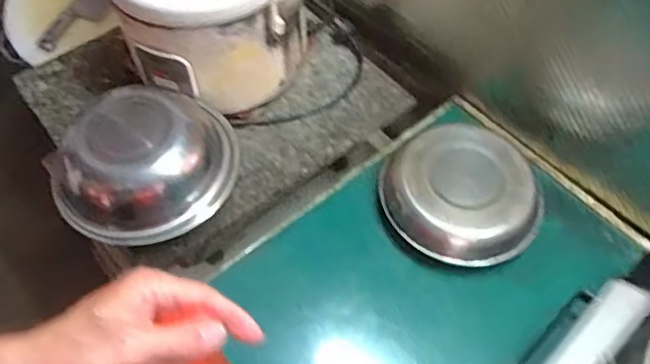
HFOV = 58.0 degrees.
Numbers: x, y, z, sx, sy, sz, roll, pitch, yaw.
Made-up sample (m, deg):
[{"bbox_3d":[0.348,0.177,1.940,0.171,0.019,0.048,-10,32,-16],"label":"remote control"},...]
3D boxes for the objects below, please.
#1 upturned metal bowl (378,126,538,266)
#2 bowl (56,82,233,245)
[{"bbox_3d":[0.176,0.018,0.750,0.169,0.078,0.185,1,57,-1],"label":"upturned metal bowl"},{"bbox_3d":[-0.217,-0.032,0.718,0.196,0.109,0.194,1,57,-1],"label":"bowl"}]

